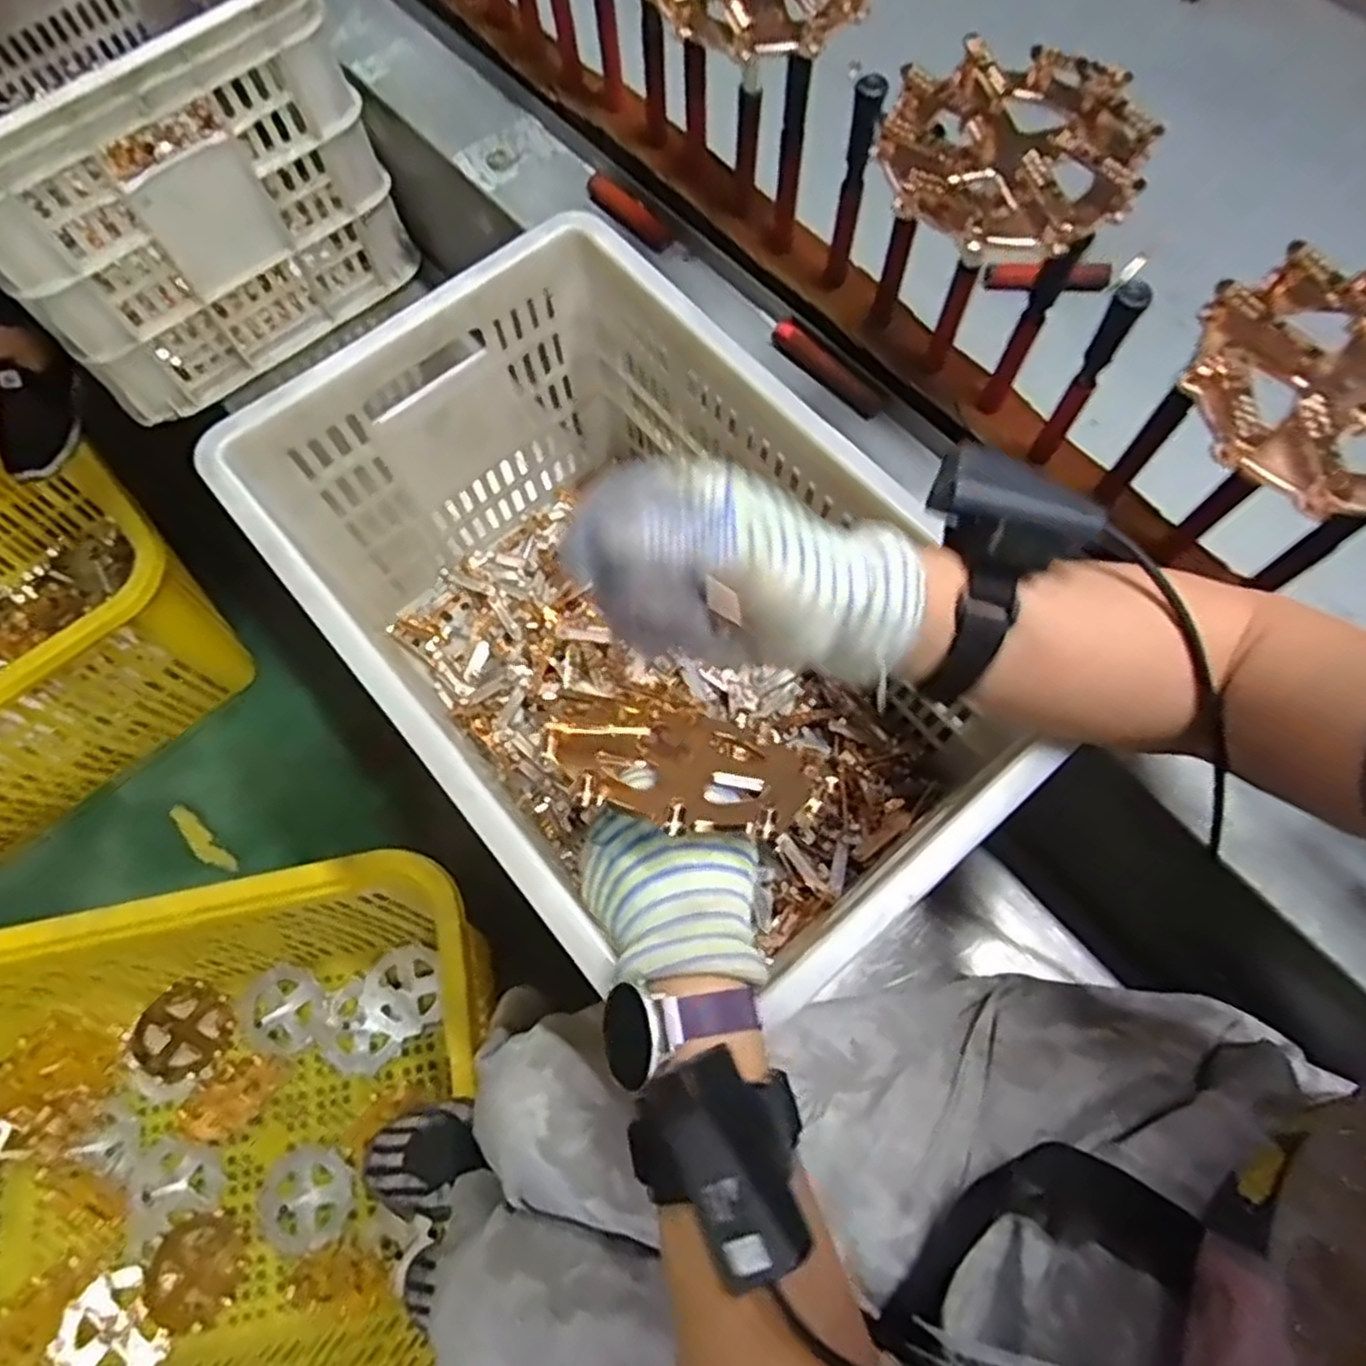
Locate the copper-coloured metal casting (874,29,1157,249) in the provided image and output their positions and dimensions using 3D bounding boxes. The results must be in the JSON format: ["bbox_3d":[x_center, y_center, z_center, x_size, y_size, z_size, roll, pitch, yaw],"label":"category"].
[{"bbox_3d":[0.169,-0.277,0.415,0.131,0.028,0.116,36,75,13],"label":"copper-coloured metal casting"}]

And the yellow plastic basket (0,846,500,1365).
[{"bbox_3d":[-0.588,0.579,0.962,0.784,0.421,0.560,-13,71,-2],"label":"yellow plastic basket"}]

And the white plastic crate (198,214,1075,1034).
[{"bbox_3d":[-0.035,-0.035,0.556,0.294,0.244,0.442,-39,74,-11],"label":"white plastic crate"}]

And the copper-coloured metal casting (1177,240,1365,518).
[{"bbox_3d":[0.297,-0.135,0.357,0.123,0.026,0.125,15,72,7],"label":"copper-coloured metal casting"}]

